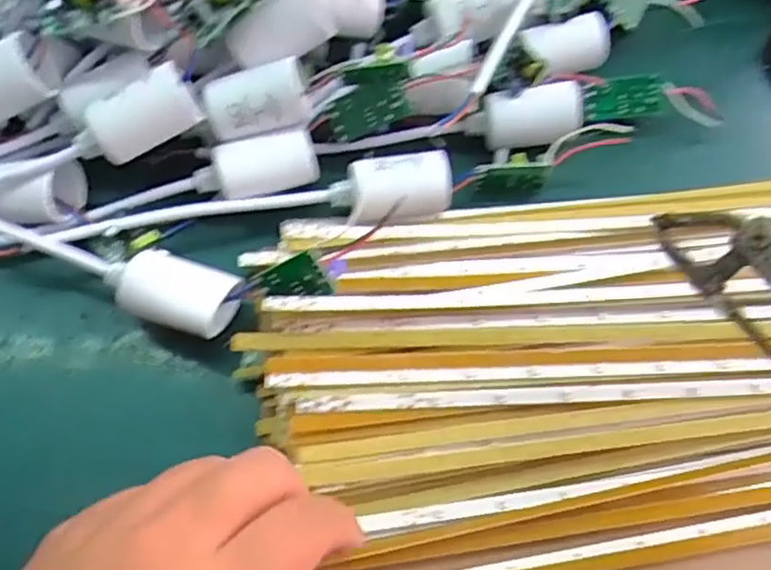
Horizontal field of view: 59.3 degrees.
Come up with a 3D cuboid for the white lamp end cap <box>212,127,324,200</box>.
[{"bbox_3d":[-0.055,-0.057,0.310,0.045,0.019,0.021,-9,65,-5],"label":"white lamp end cap"}]

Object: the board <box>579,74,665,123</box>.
[{"bbox_3d":[0.122,-0.095,0.346,0.040,0.004,0.019,-5,103,14],"label":"board"}]

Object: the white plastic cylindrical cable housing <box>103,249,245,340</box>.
[{"bbox_3d":[-0.089,0.006,0.294,0.057,0.030,0.032,19,65,8],"label":"white plastic cylindrical cable housing"}]

